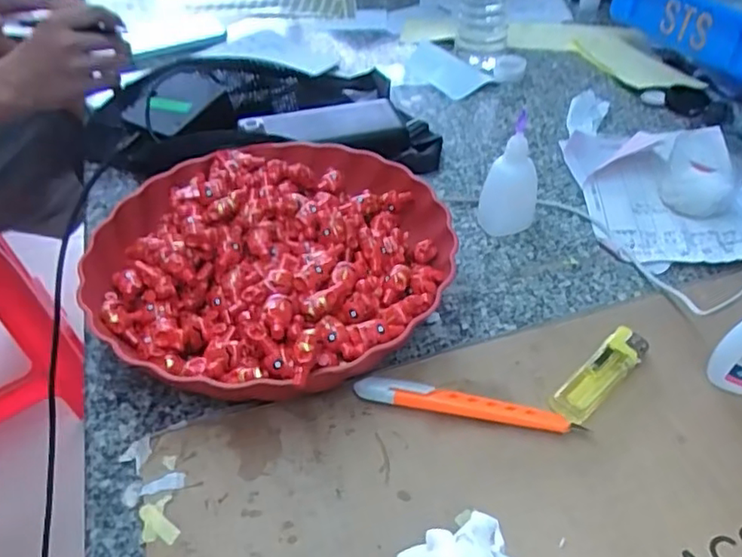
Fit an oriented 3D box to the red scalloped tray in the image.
[{"bbox_3d":[-0.064,-0.016,0.421,0.228,0.063,0.235,17,47,24],"label":"red scalloped tray"}]

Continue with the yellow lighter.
[{"bbox_3d":[0.139,0.058,0.366,0.082,0.009,0.022,-34,48,-28],"label":"yellow lighter"}]

